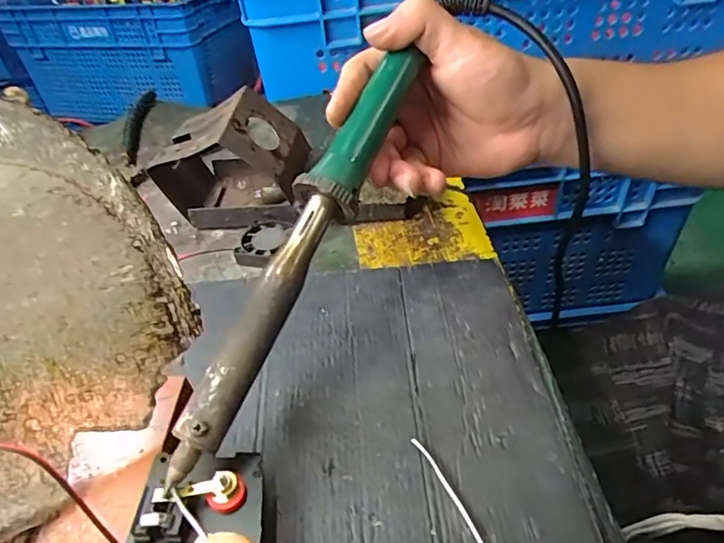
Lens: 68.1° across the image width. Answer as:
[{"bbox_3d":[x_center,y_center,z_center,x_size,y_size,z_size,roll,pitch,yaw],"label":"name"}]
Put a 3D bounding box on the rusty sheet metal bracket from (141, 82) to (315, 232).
[{"bbox_3d":[-0.093,-0.081,0.395,0.101,0.080,0.072,5,43,12],"label":"rusty sheet metal bracket"}]

